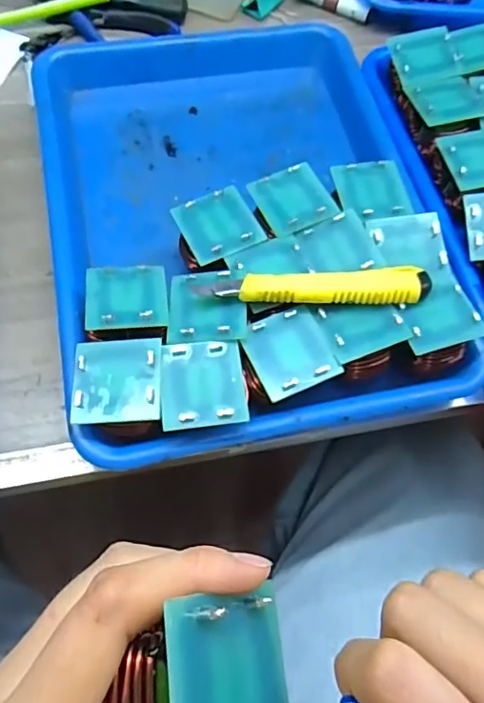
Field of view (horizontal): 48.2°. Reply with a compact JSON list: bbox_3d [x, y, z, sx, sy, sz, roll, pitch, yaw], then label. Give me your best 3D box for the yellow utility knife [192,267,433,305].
[{"bbox_3d":[0.043,-0.037,0.310,0.132,0.015,0.023,-2,66,-5],"label":"yellow utility knife"}]

